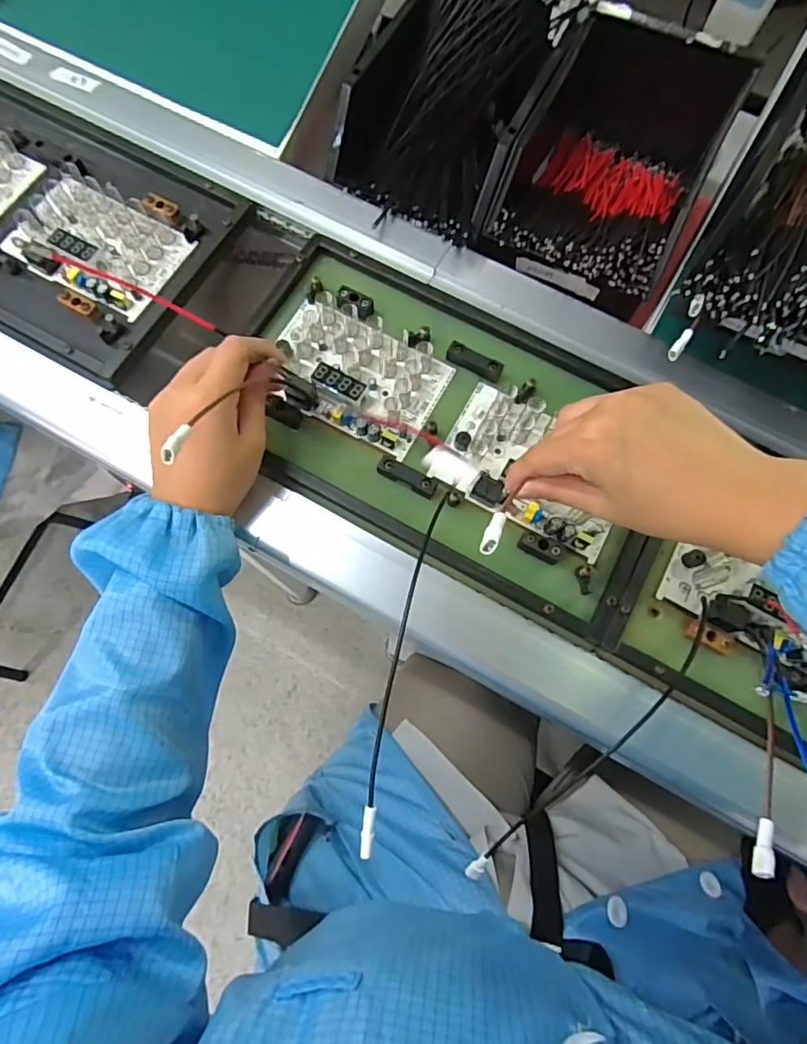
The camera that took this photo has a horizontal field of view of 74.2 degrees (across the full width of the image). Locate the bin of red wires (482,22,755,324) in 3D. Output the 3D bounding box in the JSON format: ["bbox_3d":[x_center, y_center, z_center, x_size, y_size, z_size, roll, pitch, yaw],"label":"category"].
[{"bbox_3d":[0.186,-0.328,0.503,0.166,0.105,0.259,25,74,4],"label":"bin of red wires"}]

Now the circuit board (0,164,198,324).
[{"bbox_3d":[-0.261,-0.239,0.448,0.140,0.018,0.092,31,75,6],"label":"circuit board"}]

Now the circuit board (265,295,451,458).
[{"bbox_3d":[-0.037,-0.117,0.416,0.131,0.023,0.093,26,79,6],"label":"circuit board"}]

